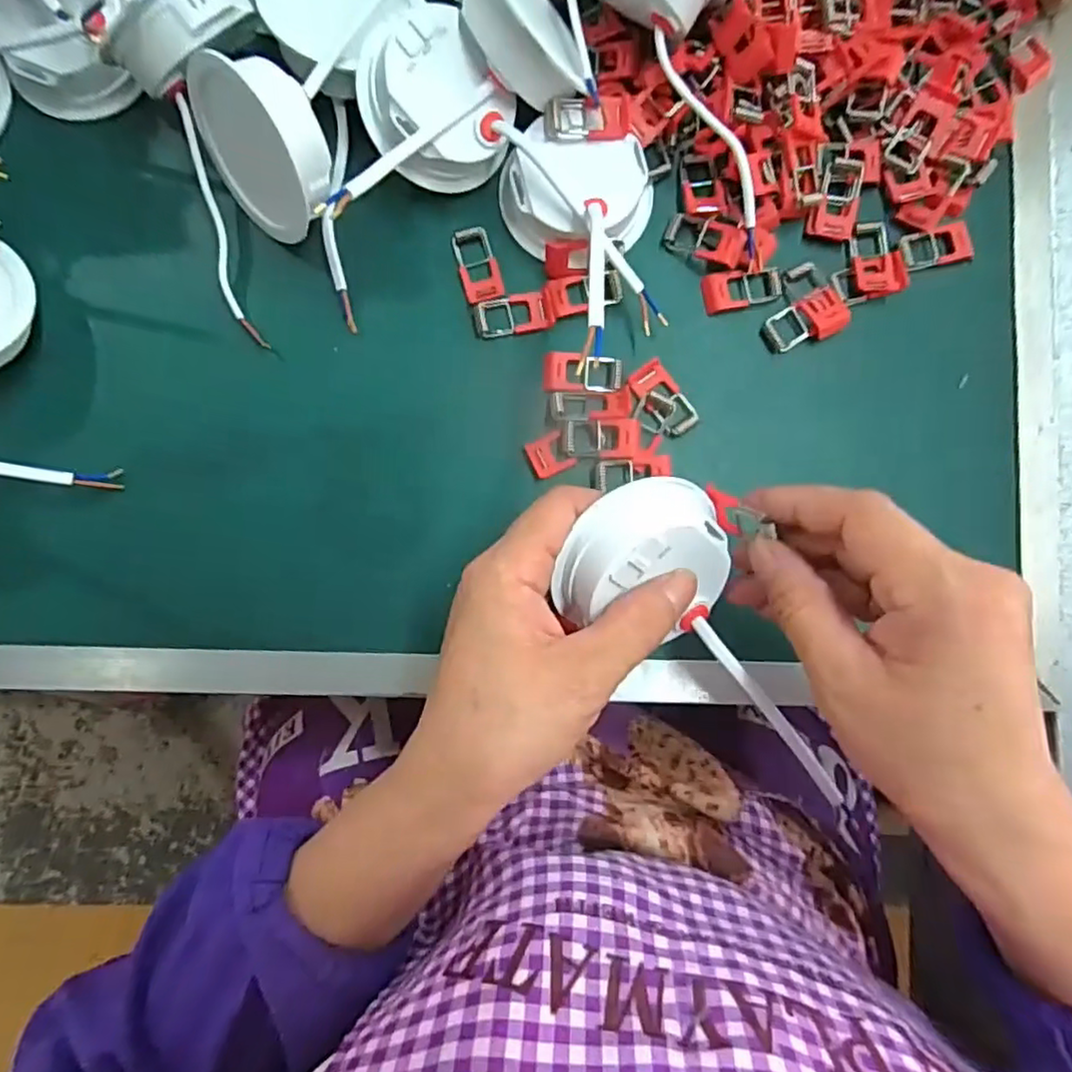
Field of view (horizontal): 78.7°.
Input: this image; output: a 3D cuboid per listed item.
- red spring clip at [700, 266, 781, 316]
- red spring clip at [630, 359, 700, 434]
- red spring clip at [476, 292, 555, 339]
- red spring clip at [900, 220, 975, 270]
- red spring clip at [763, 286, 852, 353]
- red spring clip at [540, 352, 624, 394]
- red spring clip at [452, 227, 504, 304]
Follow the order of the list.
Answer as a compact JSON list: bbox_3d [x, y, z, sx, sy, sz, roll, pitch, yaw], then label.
[{"bbox_3d":[0.099,-0.119,0.313,0.037,0.004,0.018,-11,90,-1],"label":"red spring clip"},{"bbox_3d":[0.061,-0.065,0.310,0.019,0.004,0.036,-34,90,-1],"label":"red spring clip"},{"bbox_3d":[-0.010,-0.105,0.311,0.035,0.004,0.018,-12,90,-1],"label":"red spring clip"},{"bbox_3d":[0.194,-0.139,0.316,0.035,0.004,0.019,-15,90,-1],"label":"red spring clip"},{"bbox_3d":[0.129,-0.101,0.311,0.036,0.008,0.022,-28,90,-1],"label":"red spring clip"},{"bbox_3d":[0.022,-0.078,0.310,0.037,0.004,0.019,0,90,-1],"label":"red spring clip"},{"bbox_3d":[-0.028,-0.130,0.312,0.019,0.004,0.036,-15,90,-1],"label":"red spring clip"}]

